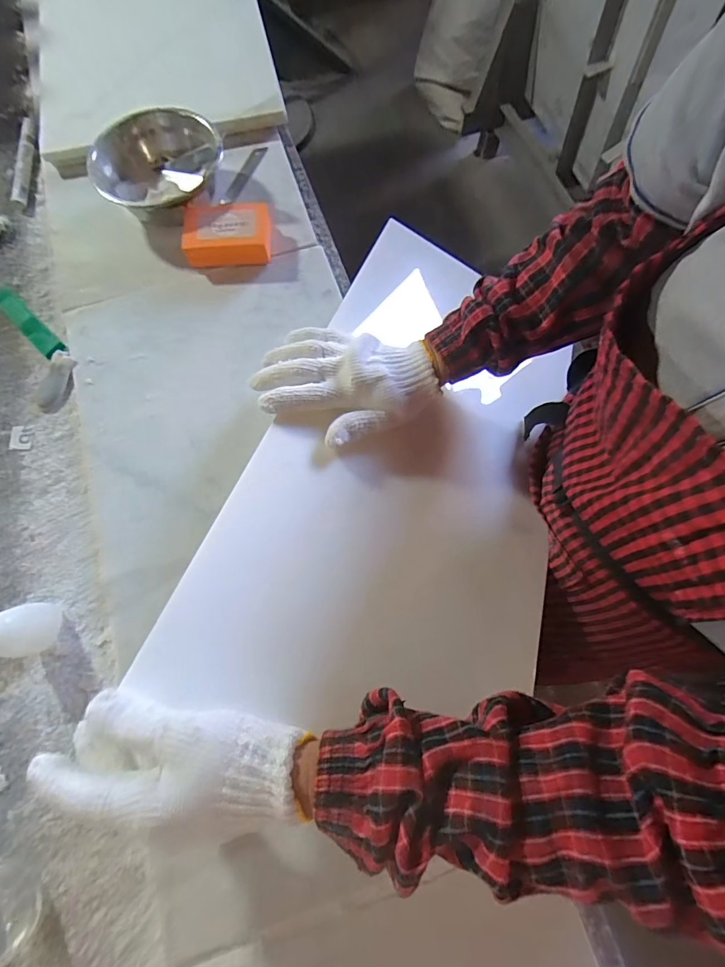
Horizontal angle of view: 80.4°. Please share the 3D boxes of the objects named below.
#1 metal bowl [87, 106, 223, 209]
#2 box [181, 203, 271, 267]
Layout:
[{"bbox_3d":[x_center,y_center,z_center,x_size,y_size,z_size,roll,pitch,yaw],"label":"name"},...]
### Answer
[{"bbox_3d":[-0.236,-0.373,0.512,0.138,0.060,0.137,0,75,0],"label":"metal bowl"},{"bbox_3d":[-0.154,-0.287,0.496,0.098,0.035,0.065,1,73,3],"label":"box"}]

